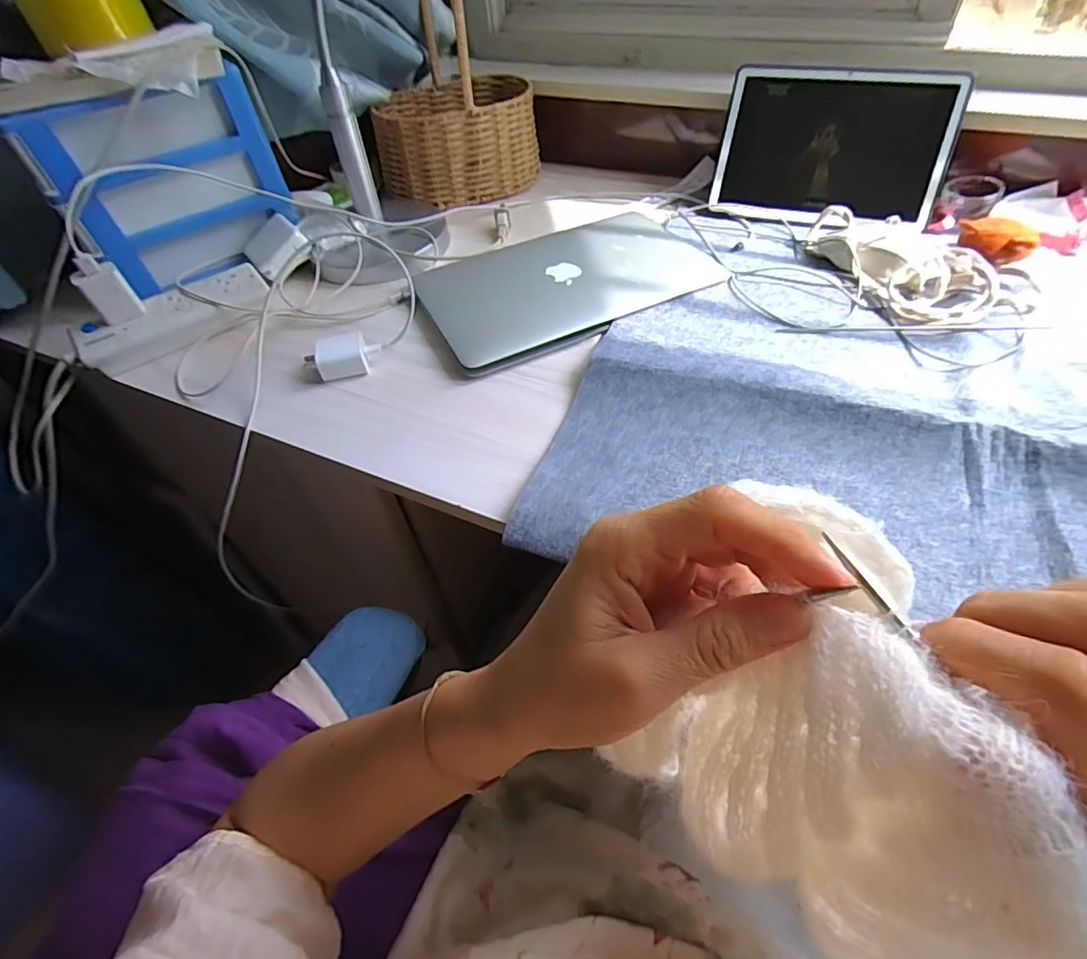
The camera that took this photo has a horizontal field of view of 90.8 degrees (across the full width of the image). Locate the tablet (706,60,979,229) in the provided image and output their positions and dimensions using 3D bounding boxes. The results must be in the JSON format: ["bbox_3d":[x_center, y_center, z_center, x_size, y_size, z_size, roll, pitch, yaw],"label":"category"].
[{"bbox_3d":[0.328,-0.379,0.611,0.239,0.157,0.013,15,15,16],"label":"tablet"}]

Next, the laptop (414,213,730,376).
[{"bbox_3d":[0.021,-0.219,0.571,0.296,0.022,0.181,-23,53,-14],"label":"laptop"}]

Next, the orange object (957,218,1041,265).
[{"bbox_3d":[0.448,-0.238,0.531,0.060,0.030,0.045,18,54,18],"label":"orange object"}]

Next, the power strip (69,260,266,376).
[{"bbox_3d":[-0.387,-0.173,0.566,0.185,0.031,0.057,-30,55,-19],"label":"power strip"}]

